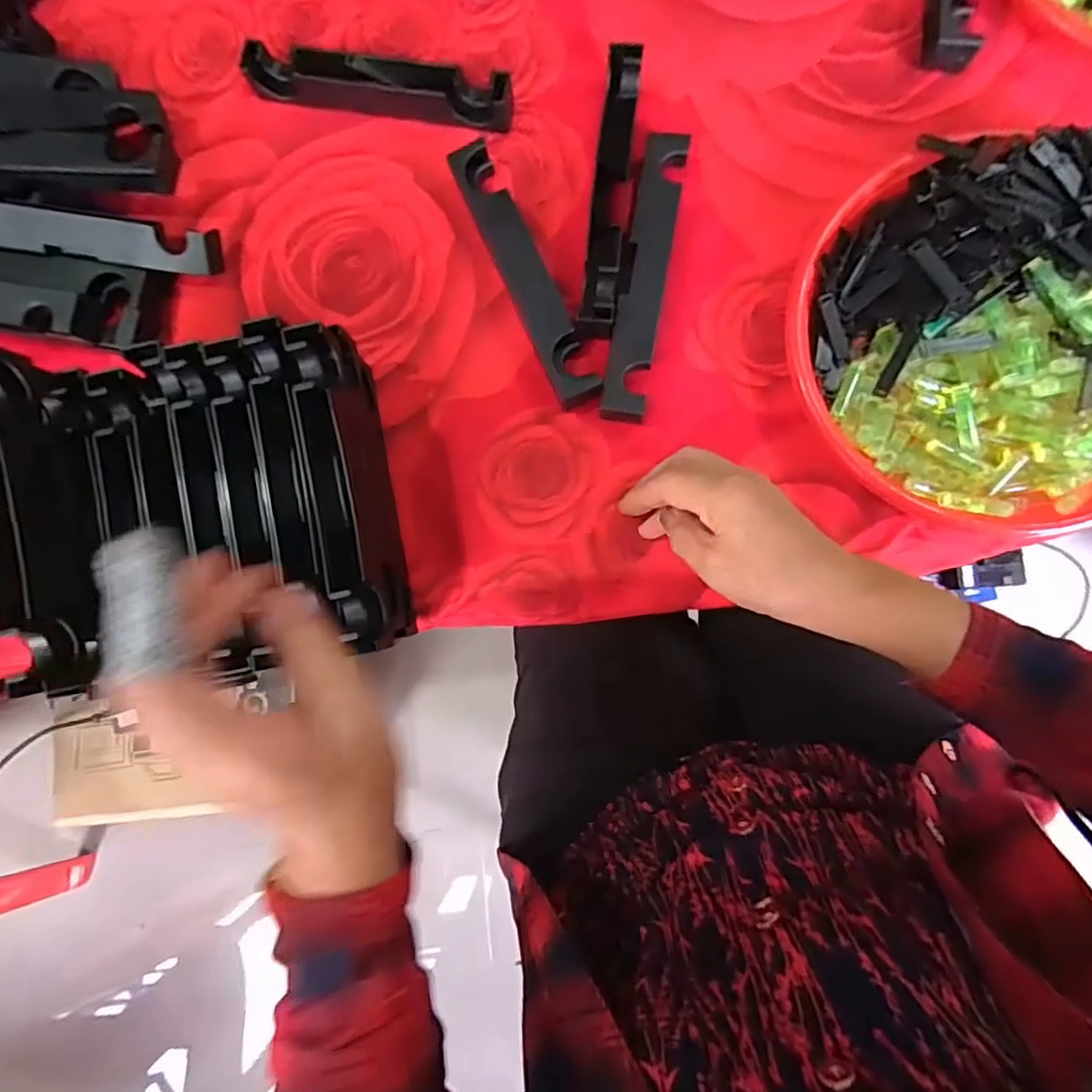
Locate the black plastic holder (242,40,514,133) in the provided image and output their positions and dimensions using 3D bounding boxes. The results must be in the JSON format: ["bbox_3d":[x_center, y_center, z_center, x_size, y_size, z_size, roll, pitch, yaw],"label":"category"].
[{"bbox_3d":[-0.121,-0.332,0.446,0.196,0.035,0.025,13,87,7],"label":"black plastic holder"}]

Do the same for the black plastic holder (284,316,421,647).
[{"bbox_3d":[-0.121,-0.035,0.396,0.026,0.087,0.196,-12,85,5],"label":"black plastic holder"}]

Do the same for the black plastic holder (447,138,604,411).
[{"bbox_3d":[-0.013,-0.187,0.425,0.034,0.024,0.197,-24,84,4],"label":"black plastic holder"}]

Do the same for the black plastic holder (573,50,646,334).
[{"bbox_3d":[0.049,-0.239,0.424,0.034,0.031,0.198,7,87,6],"label":"black plastic holder"}]

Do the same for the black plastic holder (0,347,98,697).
[{"bbox_3d":[-0.291,-0.016,0.347,0.028,0.041,0.194,-17,84,2],"label":"black plastic holder"}]

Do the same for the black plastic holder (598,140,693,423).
[{"bbox_3d":[0.068,-0.181,0.417,0.028,0.028,0.196,10,87,7],"label":"black plastic holder"}]

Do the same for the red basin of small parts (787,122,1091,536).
[{"bbox_3d":[0.279,-0.130,0.378,0.237,0.057,0.232,0,86,6],"label":"red basin of small parts"}]

